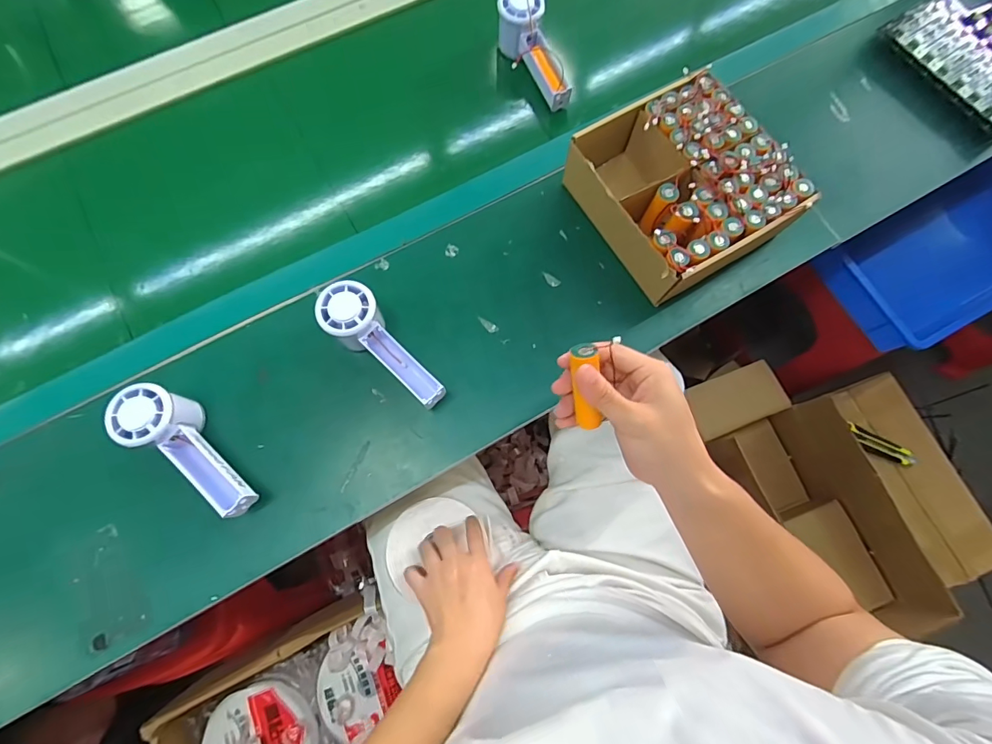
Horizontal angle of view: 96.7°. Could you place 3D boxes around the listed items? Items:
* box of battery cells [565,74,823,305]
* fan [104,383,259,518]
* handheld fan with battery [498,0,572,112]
[{"bbox_3d":[0.199,-0.201,0.485,0.182,0.084,0.192,-30,78,-8],"label":"box of battery cells"},{"bbox_3d":[-0.286,0.071,0.422,0.153,0.059,0.053,34,78,7],"label":"fan"},{"bbox_3d":[0.053,-0.406,0.562,0.047,0.069,0.148,-26,91,-7],"label":"handheld fan with battery"}]

